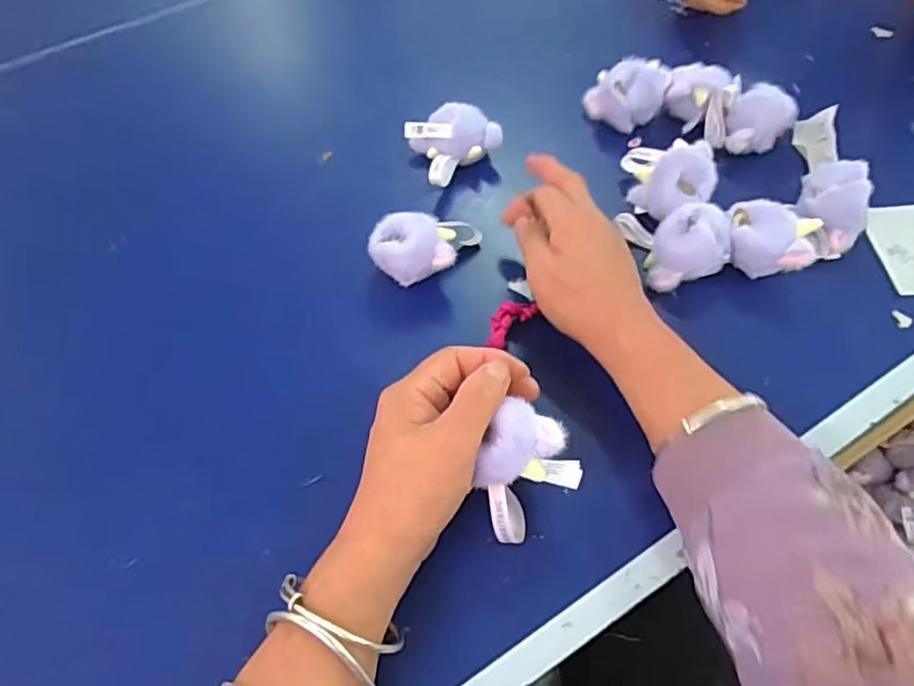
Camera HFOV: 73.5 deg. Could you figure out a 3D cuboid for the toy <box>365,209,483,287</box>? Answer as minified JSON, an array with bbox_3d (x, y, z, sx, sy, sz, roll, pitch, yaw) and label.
[{"bbox_3d":[-0.022,-0.073,0.461,0.083,0.040,0.052,-11,58,-4],"label":"toy"}]

